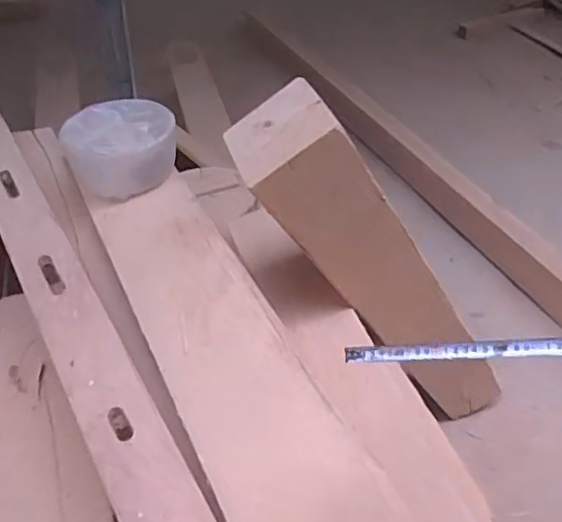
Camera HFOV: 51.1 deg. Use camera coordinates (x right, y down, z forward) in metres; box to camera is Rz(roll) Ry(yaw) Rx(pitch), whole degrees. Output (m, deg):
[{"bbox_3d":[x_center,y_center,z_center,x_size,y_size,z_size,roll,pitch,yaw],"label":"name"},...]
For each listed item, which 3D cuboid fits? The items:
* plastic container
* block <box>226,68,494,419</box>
[{"bbox_3d":[-0.248,-0.176,0.934,0.150,0.098,0.154,2,41,-2],"label":"plastic container"},{"bbox_3d":[0.220,0.059,1.163,0.170,0.965,0.164,-37,48,4],"label":"block"}]

